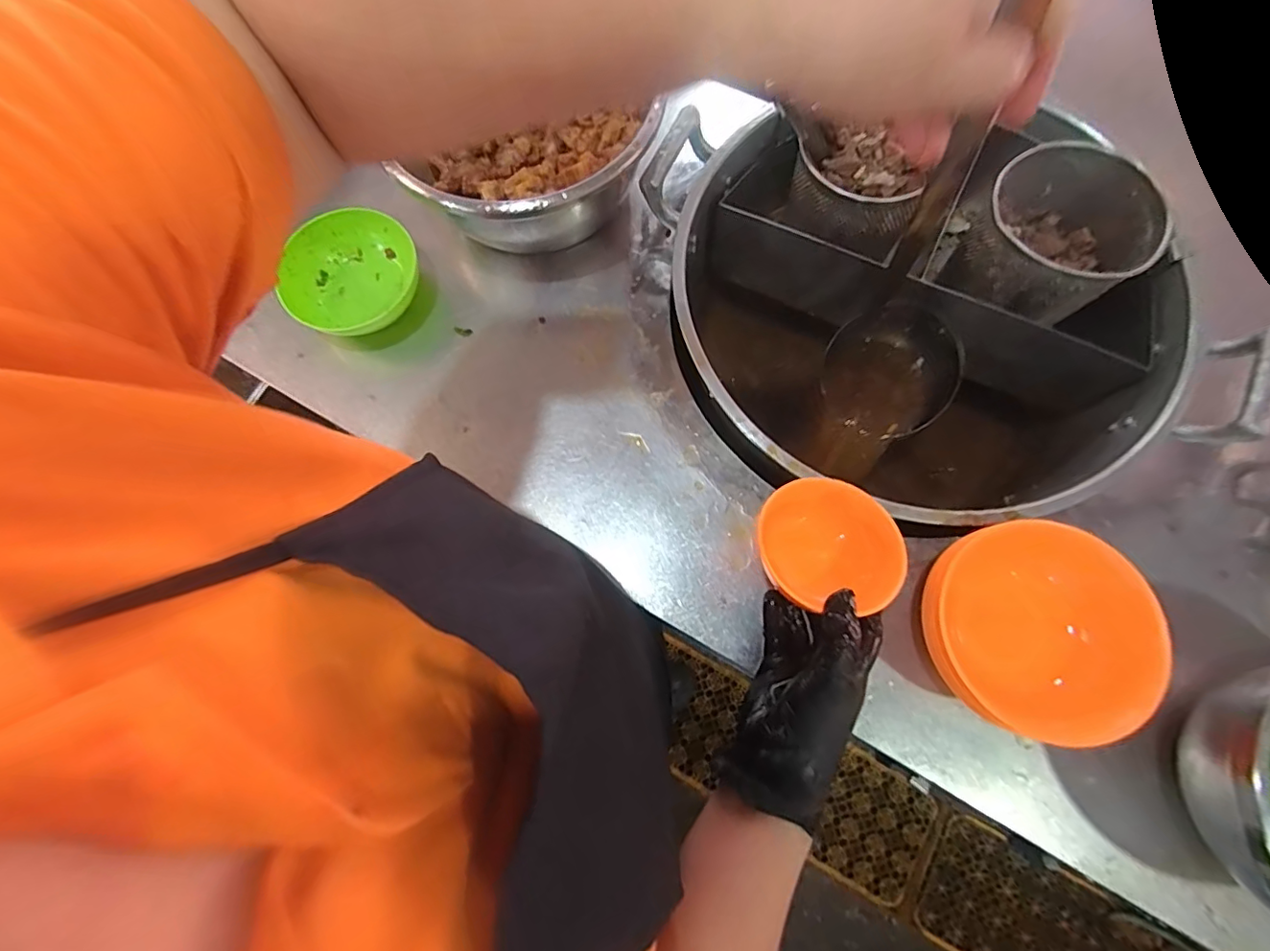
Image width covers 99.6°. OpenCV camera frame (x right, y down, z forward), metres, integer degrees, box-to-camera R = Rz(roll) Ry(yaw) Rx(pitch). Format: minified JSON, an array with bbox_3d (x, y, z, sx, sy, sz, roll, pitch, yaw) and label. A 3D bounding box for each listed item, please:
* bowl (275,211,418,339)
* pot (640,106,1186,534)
[{"bbox_3d":[-0.280,-0.189,0.529,0.126,0.044,0.122,0,75,0],"label":"bowl"},{"bbox_3d":[0.264,-0.146,0.597,0.439,0.261,0.429,0,75,0],"label":"pot"}]

